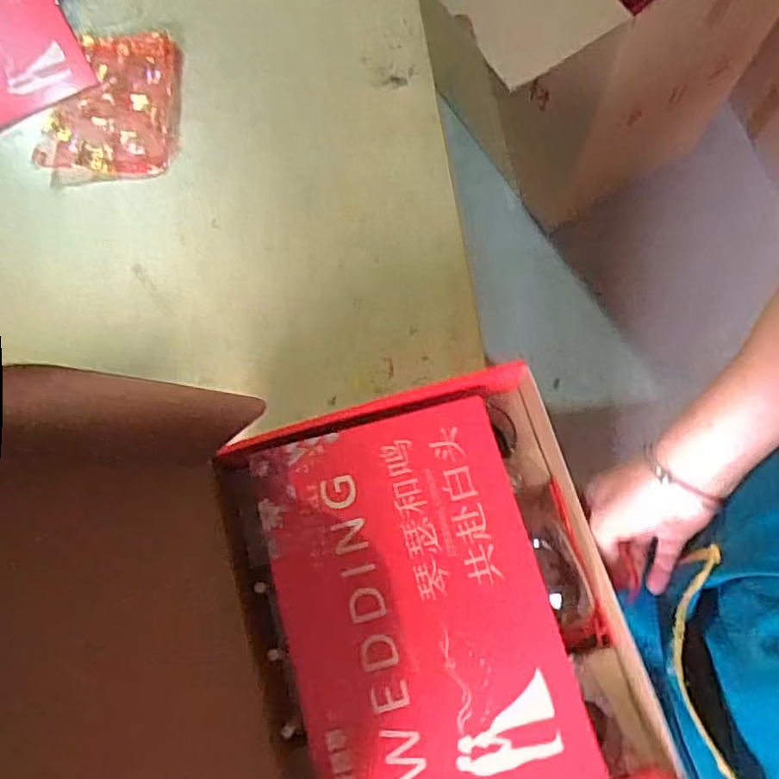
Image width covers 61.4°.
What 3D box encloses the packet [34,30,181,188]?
[{"bbox_3d":[-0.331,-0.338,0.778,0.153,0.018,0.200,-4,73,3],"label":"packet"}]

